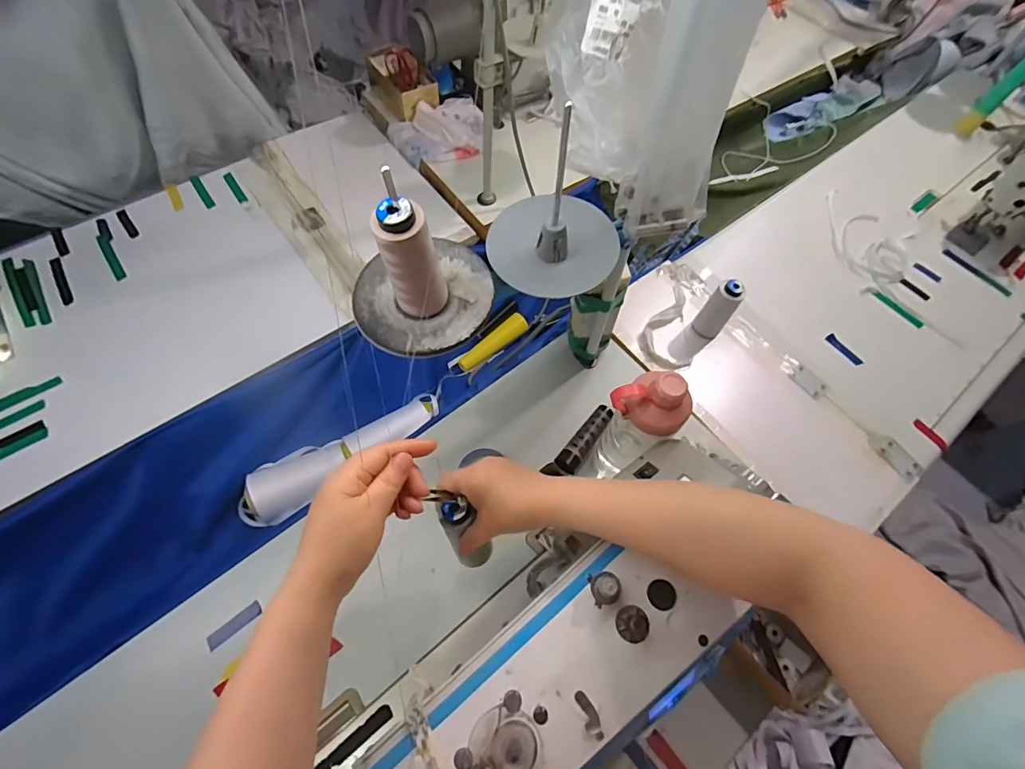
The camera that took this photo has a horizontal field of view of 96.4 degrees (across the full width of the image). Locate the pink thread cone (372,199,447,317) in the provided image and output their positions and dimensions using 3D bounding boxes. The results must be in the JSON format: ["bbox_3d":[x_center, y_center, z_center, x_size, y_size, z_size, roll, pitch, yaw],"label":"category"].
[{"bbox_3d":[-0.078,-0.096,0.366,0.044,0.106,0.044,1,64,-2],"label":"pink thread cone"}]

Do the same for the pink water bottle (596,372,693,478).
[{"bbox_3d":[0.140,0.068,0.564,0.088,0.257,0.076,-40,72,-20],"label":"pink water bottle"}]

